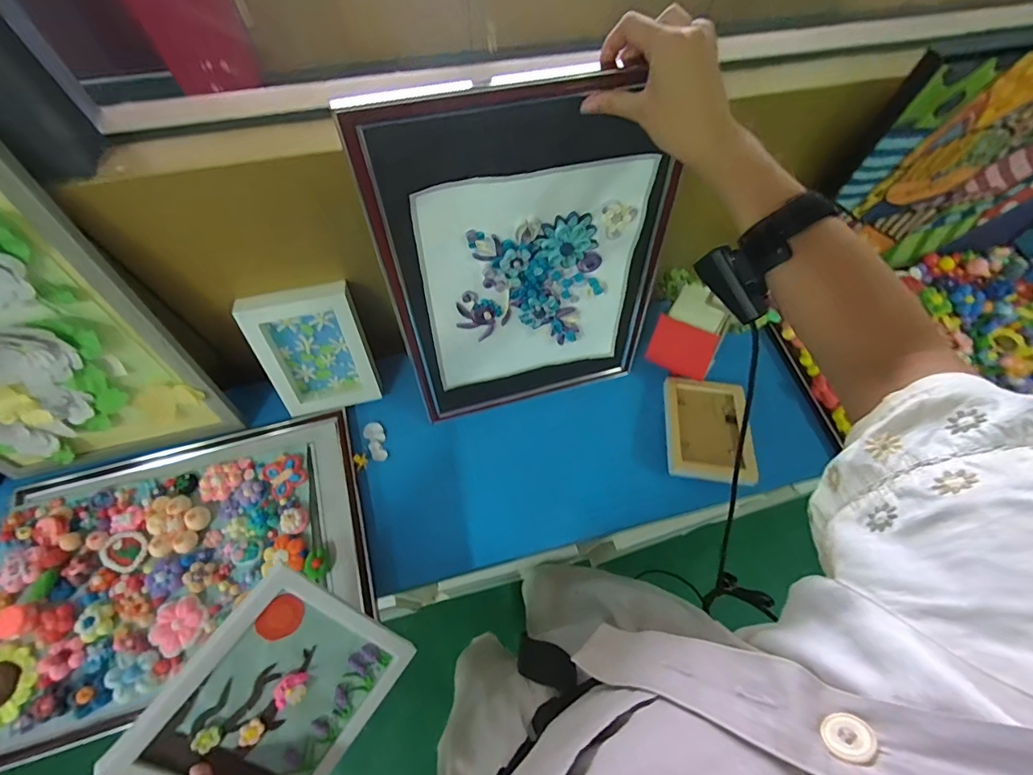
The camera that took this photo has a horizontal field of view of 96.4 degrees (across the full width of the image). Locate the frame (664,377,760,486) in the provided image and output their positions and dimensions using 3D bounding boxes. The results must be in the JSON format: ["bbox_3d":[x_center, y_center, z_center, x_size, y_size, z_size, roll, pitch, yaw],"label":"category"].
[{"bbox_3d":[0.276,0.056,0.661,0.117,0.032,0.157,5,65,0],"label":"frame"}]

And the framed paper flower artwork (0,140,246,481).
[{"bbox_3d":[-0.538,-0.035,0.482,0.302,0.415,0.021,-13,53,-9],"label":"framed paper flower artwork"}]

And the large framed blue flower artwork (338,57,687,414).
[{"bbox_3d":[0.018,-0.113,0.536,0.300,0.442,0.034,-14,53,-7],"label":"large framed blue flower artwork"}]

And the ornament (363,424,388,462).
[{"bbox_3d":[-0.201,0.078,0.665,0.028,0.004,0.059,-18,69,-27],"label":"ornament"}]

